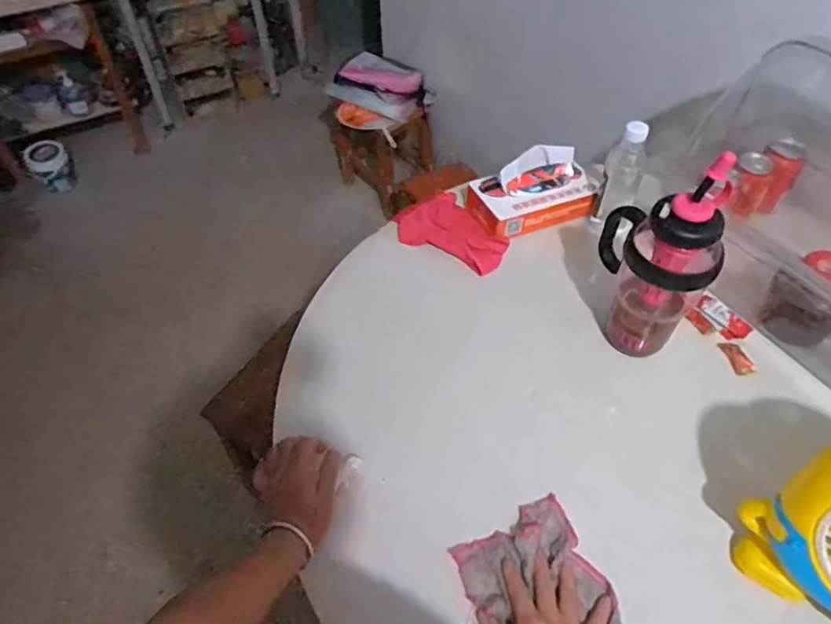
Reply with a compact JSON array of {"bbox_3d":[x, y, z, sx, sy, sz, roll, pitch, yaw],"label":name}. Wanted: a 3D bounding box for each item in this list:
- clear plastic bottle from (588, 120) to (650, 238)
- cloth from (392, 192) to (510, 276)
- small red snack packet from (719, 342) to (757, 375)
[{"bbox_3d":[0.325,-0.203,0.909,0.061,0.178,0.062,20,53,16],"label":"clear plastic bottle"},{"bbox_3d":[0.057,-0.129,0.945,0.125,0.031,0.185,-34,58,-25],"label":"cloth"},{"bbox_3d":[0.449,0.062,0.797,0.029,0.006,0.057,-9,51,-7],"label":"small red snack packet"}]

